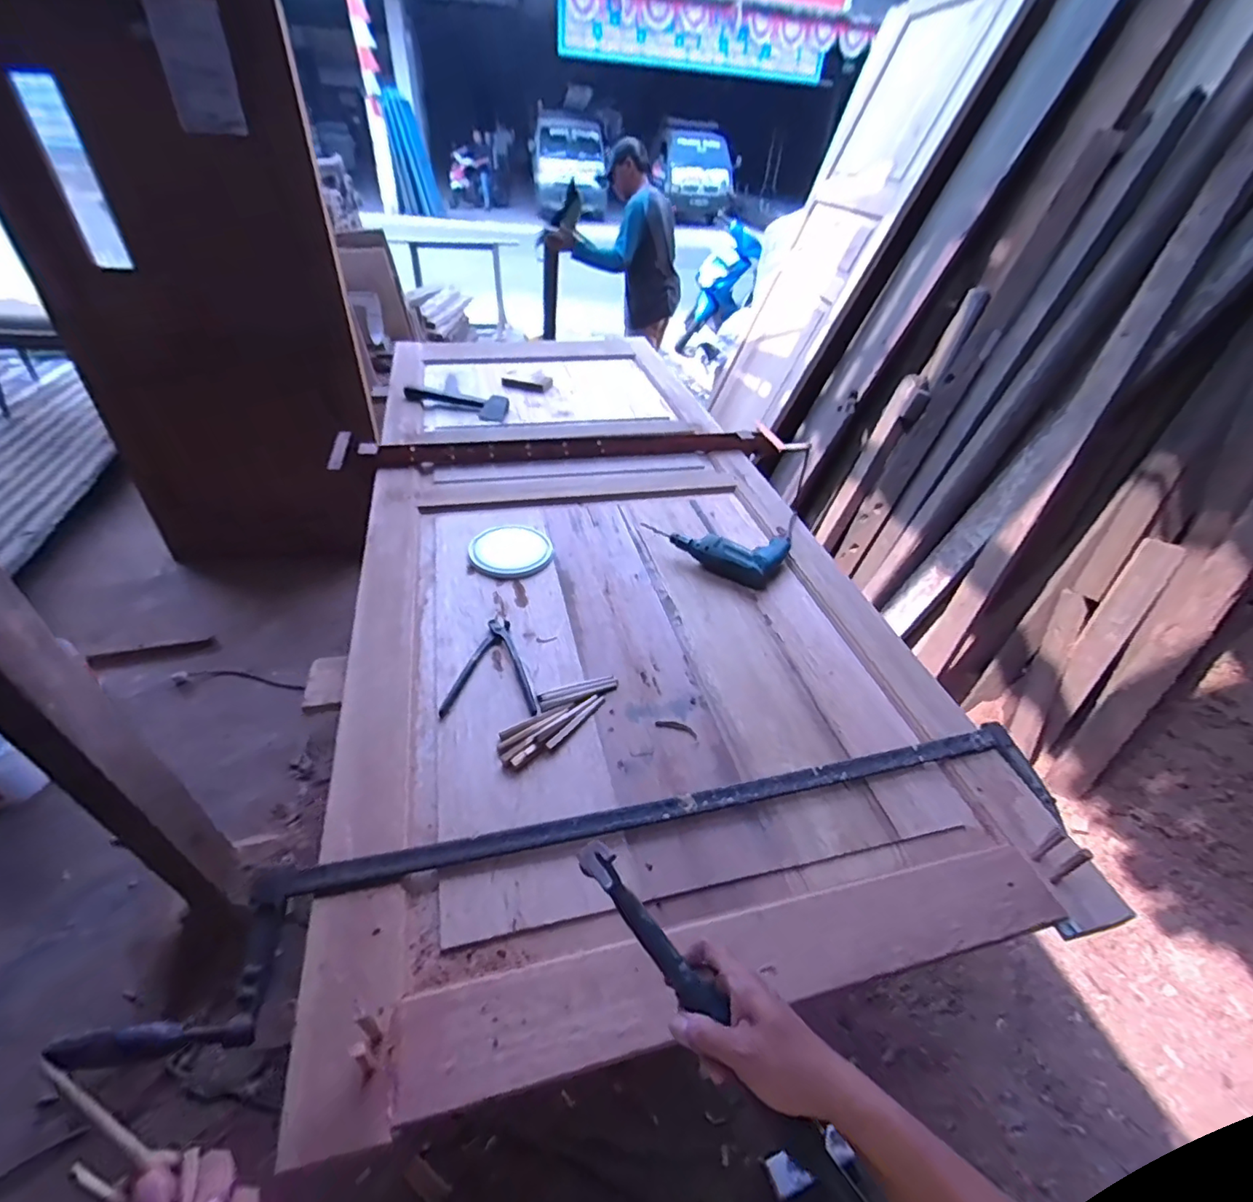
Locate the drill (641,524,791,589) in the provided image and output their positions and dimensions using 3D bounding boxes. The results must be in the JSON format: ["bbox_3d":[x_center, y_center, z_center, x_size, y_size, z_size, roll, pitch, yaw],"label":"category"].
[{"bbox_3d":[0.198,-0.128,1.214,0.286,0.064,0.165,22,43,18],"label":"drill"}]

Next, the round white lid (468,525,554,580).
[{"bbox_3d":[-0.245,-0.111,1.175,0.168,0.011,0.180,4,41,-3],"label":"round white lid"}]

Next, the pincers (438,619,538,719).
[{"bbox_3d":[-0.218,0.108,0.938,0.145,0.015,0.206,3,41,-4],"label":"pincers"}]

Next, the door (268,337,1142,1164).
[{"bbox_3d":[-0.097,-0.261,1.376,0.983,0.036,2.176,-6,42,-13],"label":"door"}]

